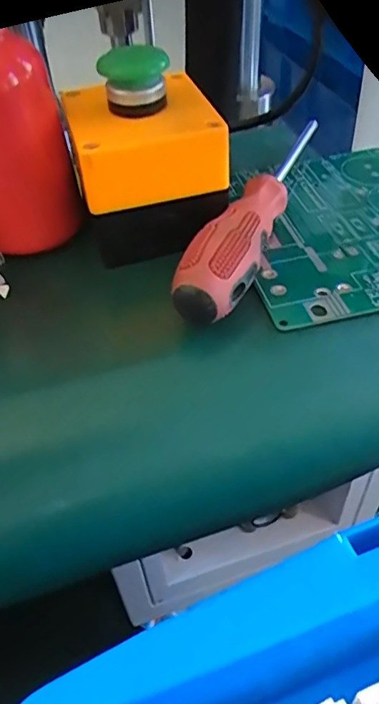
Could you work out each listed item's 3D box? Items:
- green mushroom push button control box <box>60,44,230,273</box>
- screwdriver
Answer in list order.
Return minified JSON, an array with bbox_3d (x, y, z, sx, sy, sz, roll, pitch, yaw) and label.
[{"bbox_3d":[-0.021,-0.099,0.284,0.071,0.084,0.066,-12,48,-7],"label":"green mushroom push button control box"},{"bbox_3d":[0.044,-0.081,0.298,0.027,0.033,0.192,18,51,19],"label":"screwdriver"}]

